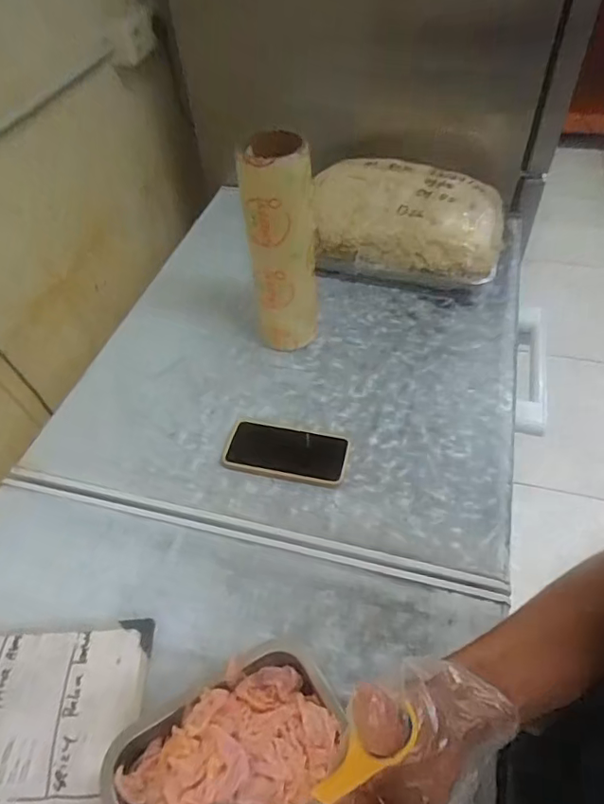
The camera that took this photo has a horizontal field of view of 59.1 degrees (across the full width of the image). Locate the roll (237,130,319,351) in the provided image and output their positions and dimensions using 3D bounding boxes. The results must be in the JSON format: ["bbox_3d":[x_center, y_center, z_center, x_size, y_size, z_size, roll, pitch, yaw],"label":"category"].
[{"bbox_3d":[-0.026,-0.207,0.768,0.090,0.321,0.083,-2,50,2],"label":"roll"}]

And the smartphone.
[{"bbox_3d":[-0.021,0.067,0.734,0.163,0.013,0.083,8,51,10],"label":"smartphone"}]

